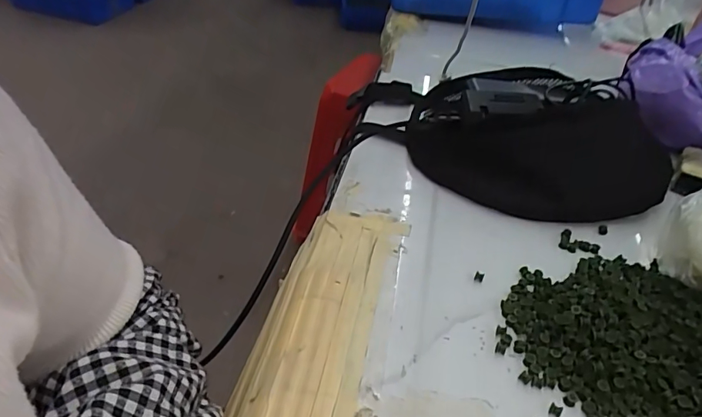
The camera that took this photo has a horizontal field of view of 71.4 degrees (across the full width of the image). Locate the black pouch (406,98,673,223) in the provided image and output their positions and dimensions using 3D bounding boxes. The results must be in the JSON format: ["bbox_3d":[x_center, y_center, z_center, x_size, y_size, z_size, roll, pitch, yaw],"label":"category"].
[{"bbox_3d":[0.182,-0.053,0.461,0.241,0.085,0.095,7,39,2],"label":"black pouch"}]

